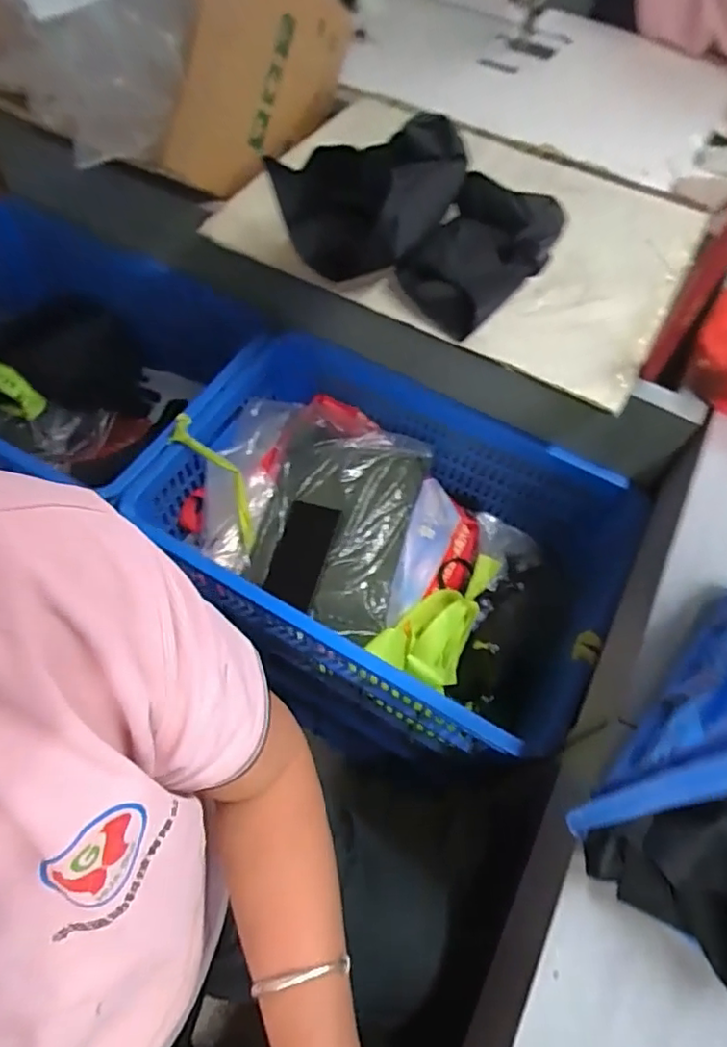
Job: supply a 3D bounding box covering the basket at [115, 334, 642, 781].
[{"bbox_3d":[0.028,0.034,0.907,0.623,0.262,0.414,29,62,13],"label":"basket"}]

